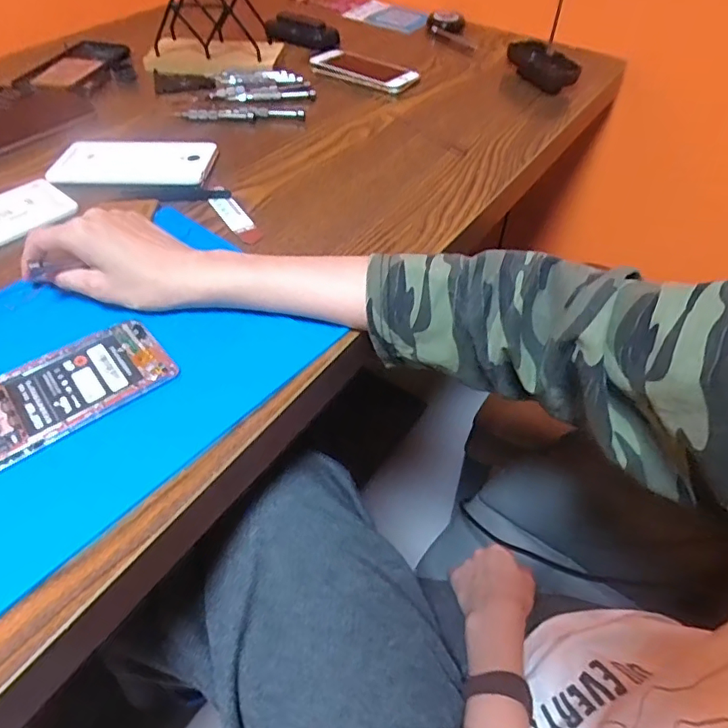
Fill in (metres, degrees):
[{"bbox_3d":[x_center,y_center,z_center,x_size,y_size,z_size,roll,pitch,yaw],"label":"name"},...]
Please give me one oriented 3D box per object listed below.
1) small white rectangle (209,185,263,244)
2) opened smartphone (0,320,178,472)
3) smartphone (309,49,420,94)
[{"bbox_3d":[-0.121,-0.139,0.489,0.021,0.004,0.097,-26,54,-20],"label":"small white rectangle"},{"bbox_3d":[-0.198,0.019,0.344,0.140,0.008,0.073,-34,57,-26],"label":"opened smartphone"},{"bbox_3d":[0.000,-0.379,0.692,0.140,0.013,0.064,27,53,21],"label":"smartphone"}]

